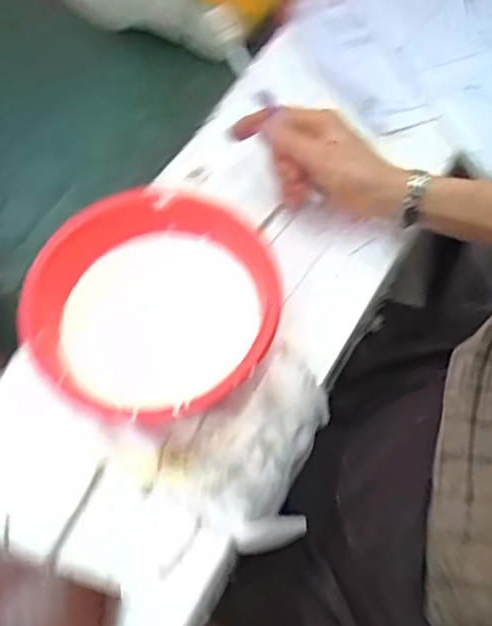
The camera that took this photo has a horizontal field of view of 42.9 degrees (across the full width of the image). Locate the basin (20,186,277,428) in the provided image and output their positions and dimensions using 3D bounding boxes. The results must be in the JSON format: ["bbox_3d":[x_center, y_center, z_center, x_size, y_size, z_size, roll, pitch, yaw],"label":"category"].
[{"bbox_3d":[-0.073,-0.004,0.503,0.186,0.069,0.193,-1,62,3],"label":"basin"}]

